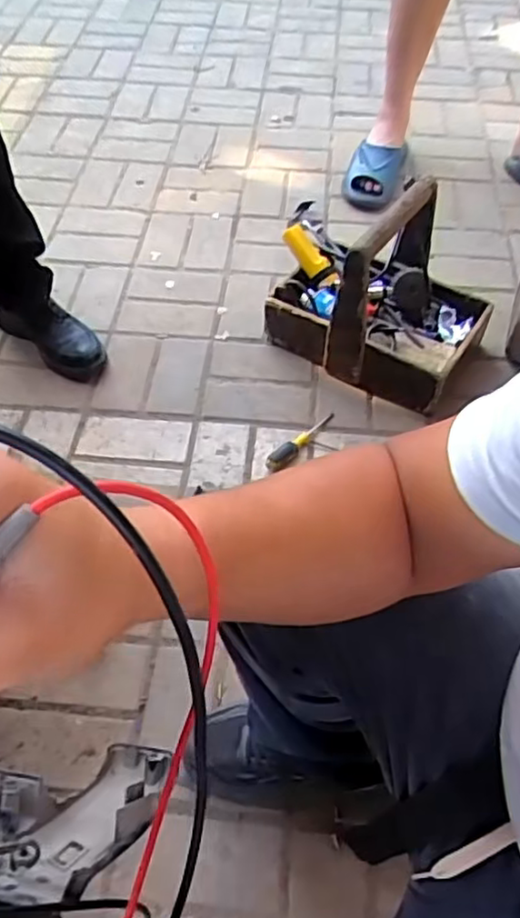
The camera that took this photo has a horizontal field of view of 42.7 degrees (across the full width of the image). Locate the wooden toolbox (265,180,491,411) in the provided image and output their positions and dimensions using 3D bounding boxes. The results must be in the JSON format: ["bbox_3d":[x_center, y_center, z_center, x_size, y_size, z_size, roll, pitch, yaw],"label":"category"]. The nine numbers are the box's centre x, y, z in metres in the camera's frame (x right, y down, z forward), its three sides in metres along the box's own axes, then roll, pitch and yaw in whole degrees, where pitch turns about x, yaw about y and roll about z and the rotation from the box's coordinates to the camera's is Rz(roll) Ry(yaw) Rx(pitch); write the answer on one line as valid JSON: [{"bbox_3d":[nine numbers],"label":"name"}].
[{"bbox_3d":[0.204,-0.307,1.168,0.380,0.284,0.251,26,57,17],"label":"wooden toolbox"}]

